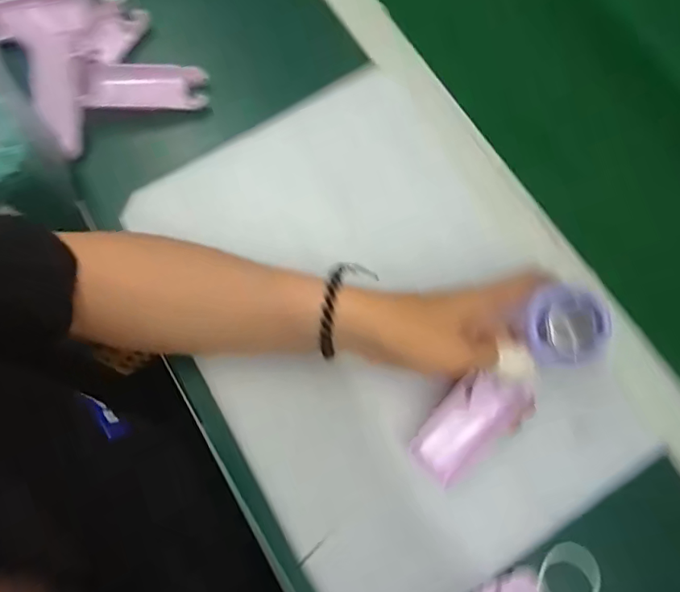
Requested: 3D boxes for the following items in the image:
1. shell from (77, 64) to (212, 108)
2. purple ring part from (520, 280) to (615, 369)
[{"bbox_3d":[-0.177,-0.189,0.450,0.107,0.022,0.042,-5,76,-1],"label":"shell"},{"bbox_3d":[0.155,0.019,0.335,0.057,0.020,0.053,0,76,0],"label":"purple ring part"}]

